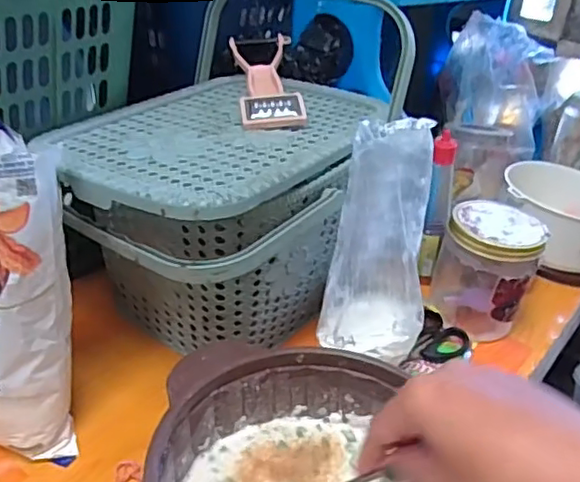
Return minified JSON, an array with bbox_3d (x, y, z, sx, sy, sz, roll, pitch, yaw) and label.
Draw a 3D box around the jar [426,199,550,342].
[{"bbox_3d":[0.189,0.028,0.603,0.087,0.117,0.095,4,29,-2],"label":"jar"}]

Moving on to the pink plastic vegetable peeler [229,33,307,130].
[{"bbox_3d":[-0.024,-0.164,0.615,0.061,0.044,0.176,0,29,-7],"label":"pink plastic vegetable peeler"}]

